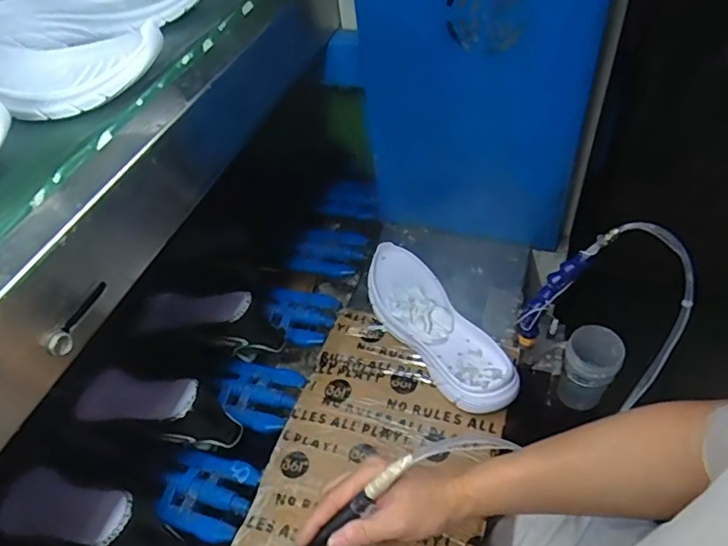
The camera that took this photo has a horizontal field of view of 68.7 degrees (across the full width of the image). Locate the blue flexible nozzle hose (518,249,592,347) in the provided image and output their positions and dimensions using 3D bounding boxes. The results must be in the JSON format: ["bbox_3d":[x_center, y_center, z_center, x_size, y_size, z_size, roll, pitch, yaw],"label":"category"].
[{"bbox_3d":[0.234,0.036,0.681,0.034,0.159,0.025,1,43,-26],"label":"blue flexible nozzle hose"}]

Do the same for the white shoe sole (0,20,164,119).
[{"bbox_3d":[-0.301,-0.185,0.475,0.250,0.041,0.099,2,45,8],"label":"white shoe sole"}]

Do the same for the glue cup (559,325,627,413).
[{"bbox_3d":[0.340,0.145,0.811,0.074,0.124,0.075,-3,48,3],"label":"glue cup"}]

